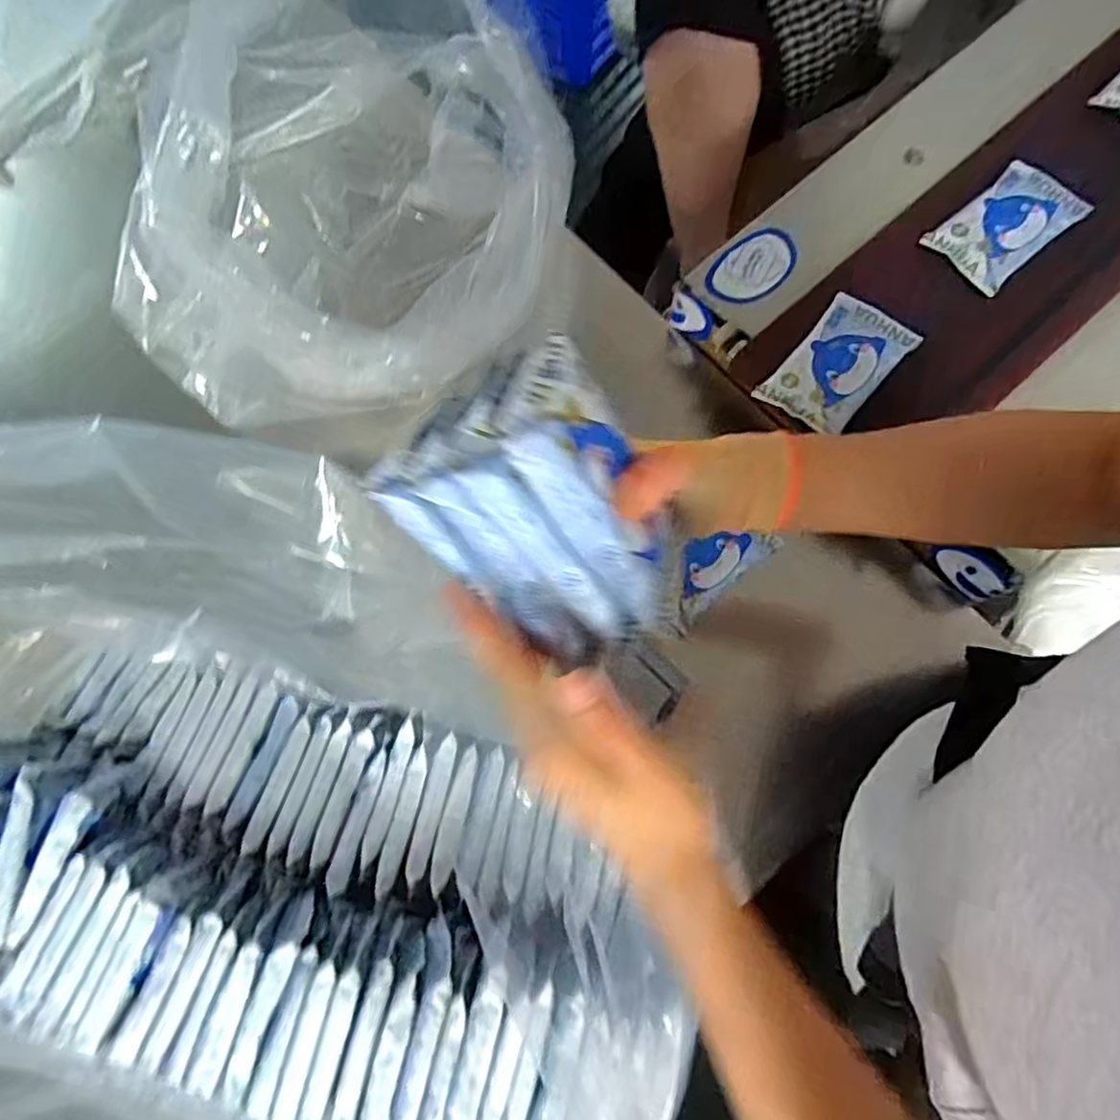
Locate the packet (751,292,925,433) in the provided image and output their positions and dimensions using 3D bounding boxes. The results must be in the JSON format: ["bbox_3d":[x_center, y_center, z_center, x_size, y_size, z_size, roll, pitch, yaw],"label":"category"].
[{"bbox_3d":[0.262,-0.185,0.606,0.082,0.028,0.145,40,81,8],"label":"packet"}]

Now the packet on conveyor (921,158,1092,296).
[{"bbox_3d":[0.445,-0.335,0.642,0.136,0.017,0.084,-40,80,-7],"label":"packet on conveyor"}]

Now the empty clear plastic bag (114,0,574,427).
[{"bbox_3d":[-0.228,-0.424,0.729,0.458,0.169,0.576,15,79,4],"label":"empty clear plastic bag"}]

